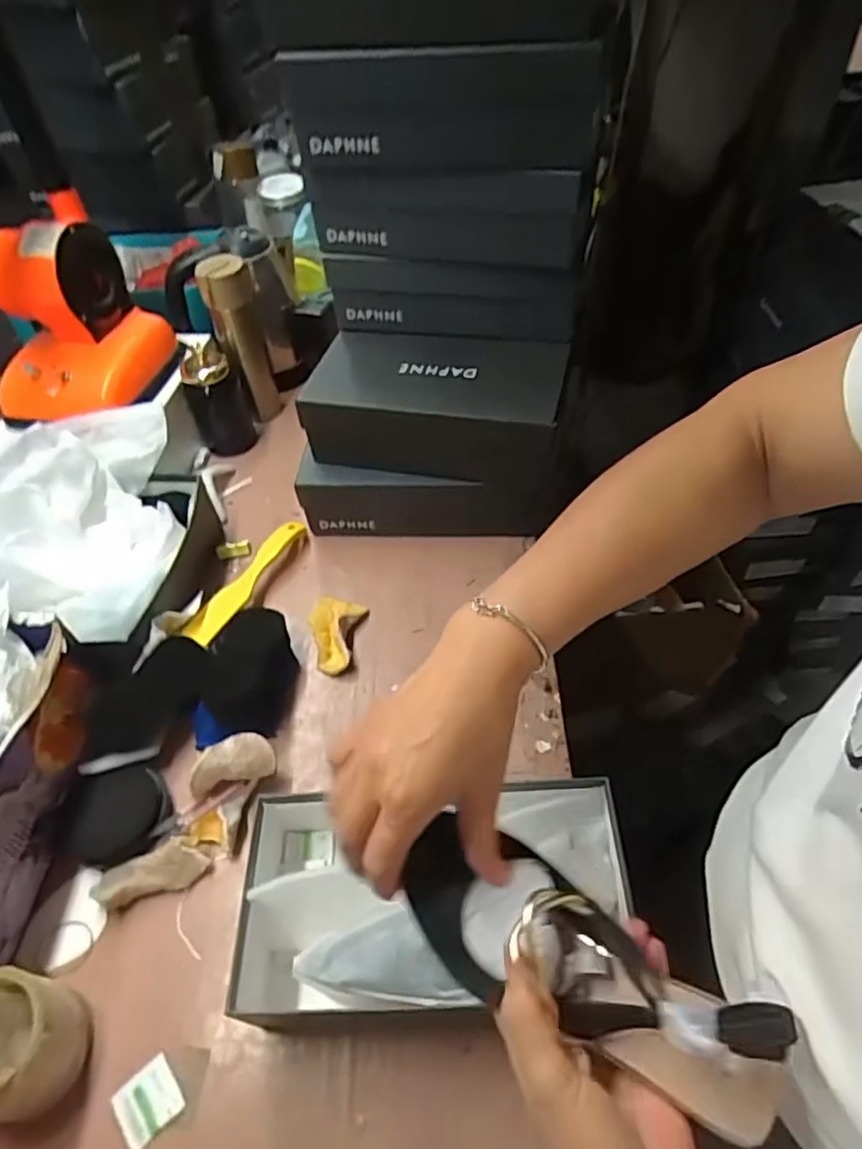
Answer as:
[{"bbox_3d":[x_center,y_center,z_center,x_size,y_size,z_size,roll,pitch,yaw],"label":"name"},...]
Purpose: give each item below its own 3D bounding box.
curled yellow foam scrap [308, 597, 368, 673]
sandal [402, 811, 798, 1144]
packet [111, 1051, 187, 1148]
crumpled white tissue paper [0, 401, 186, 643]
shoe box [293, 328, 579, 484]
[{"bbox_3d":[-0.110,0.062,0.758,0.060,0.032,0.108,-1,50,3],"label":"curled yellow foam scrap"},{"bbox_3d":[0.073,0.195,0.332,0.192,0.051,0.072,22,55,26],"label":"sandal"},{"bbox_3d":[-0.217,0.403,0.498,0.043,0.005,0.045,-36,56,-23],"label":"packet"},{"bbox_3d":[-0.400,-0.063,0.730,0.201,0.113,0.315,-13,50,-7],"label":"crumpled white tissue paper"},{"bbox_3d":[0.007,-0.211,0.790,0.291,0.112,0.147,8,51,11],"label":"shoe box"}]

